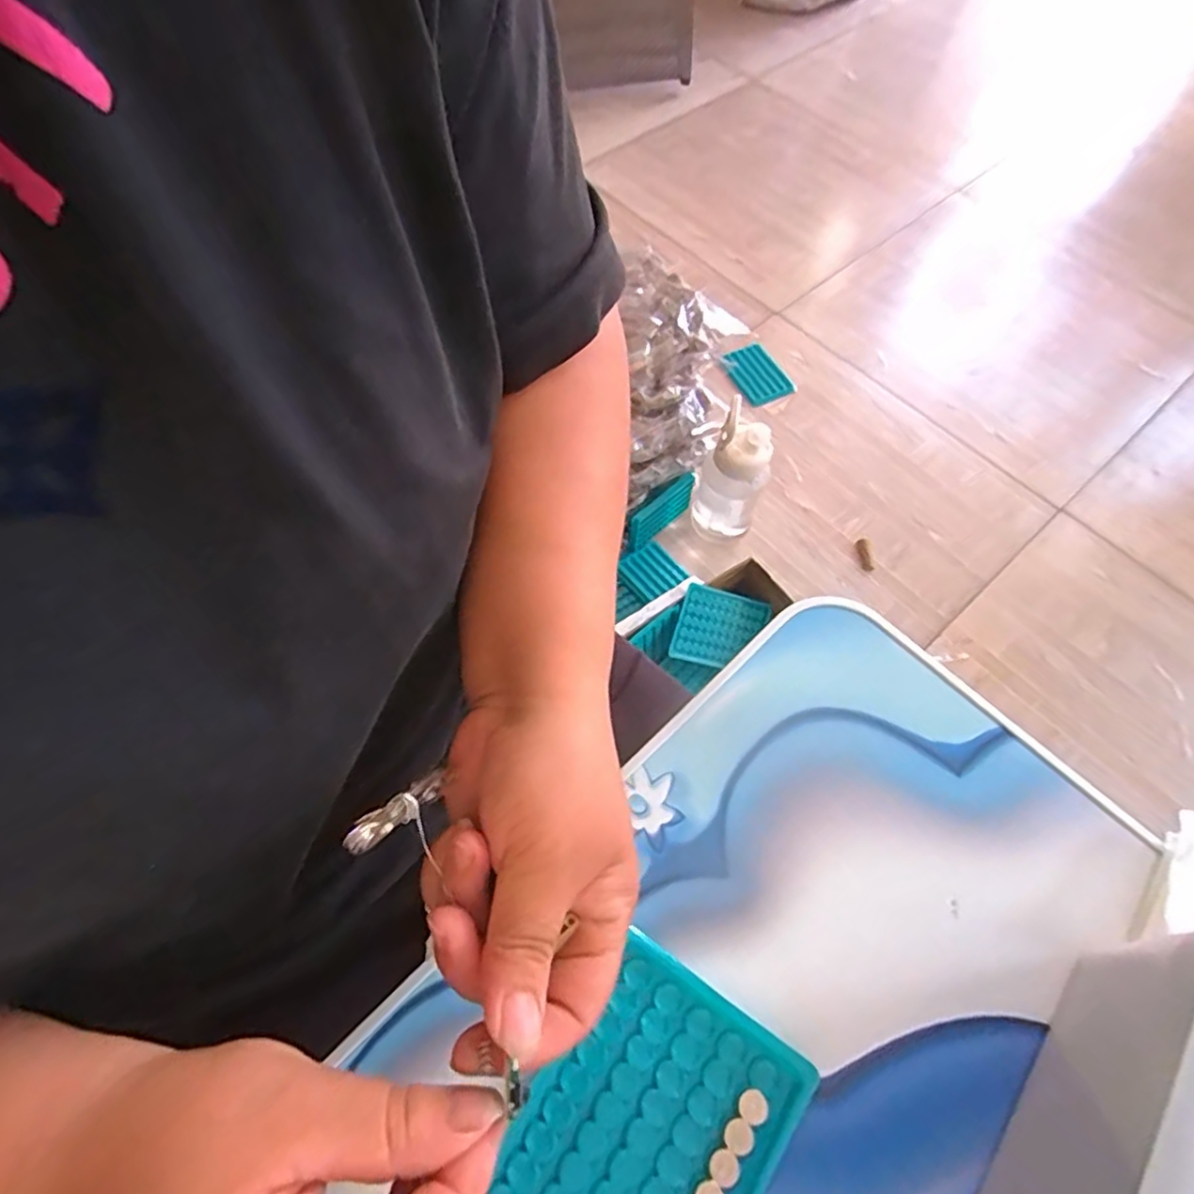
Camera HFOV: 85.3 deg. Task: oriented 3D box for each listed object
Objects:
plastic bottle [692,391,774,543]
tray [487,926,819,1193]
[{"bbox_3d":[0.189,-0.164,0.907,0.092,0.213,0.074,18,64,8],"label":"plastic bottle"},{"bbox_3d":[0.015,0.217,0.250,0.088,0.013,0.130,31,67,14],"label":"tray"}]

